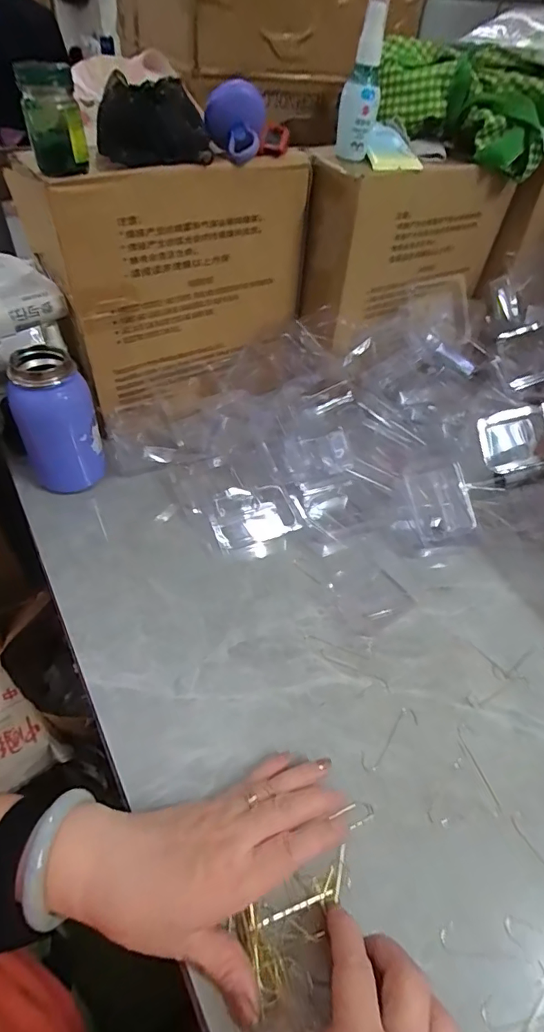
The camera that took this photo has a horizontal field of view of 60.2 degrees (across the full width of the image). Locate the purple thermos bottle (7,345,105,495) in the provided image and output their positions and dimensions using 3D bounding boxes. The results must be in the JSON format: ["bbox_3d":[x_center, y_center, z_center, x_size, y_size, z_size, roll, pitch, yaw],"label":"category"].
[{"bbox_3d":[-0.219,-0.093,0.481,0.071,0.138,0.061,-17,53,-21],"label":"purple thermos bottle"}]

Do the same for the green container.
[{"bbox_3d":[-0.172,-0.314,0.371,0.041,0.064,0.041,-13,52,-18],"label":"green container"}]

